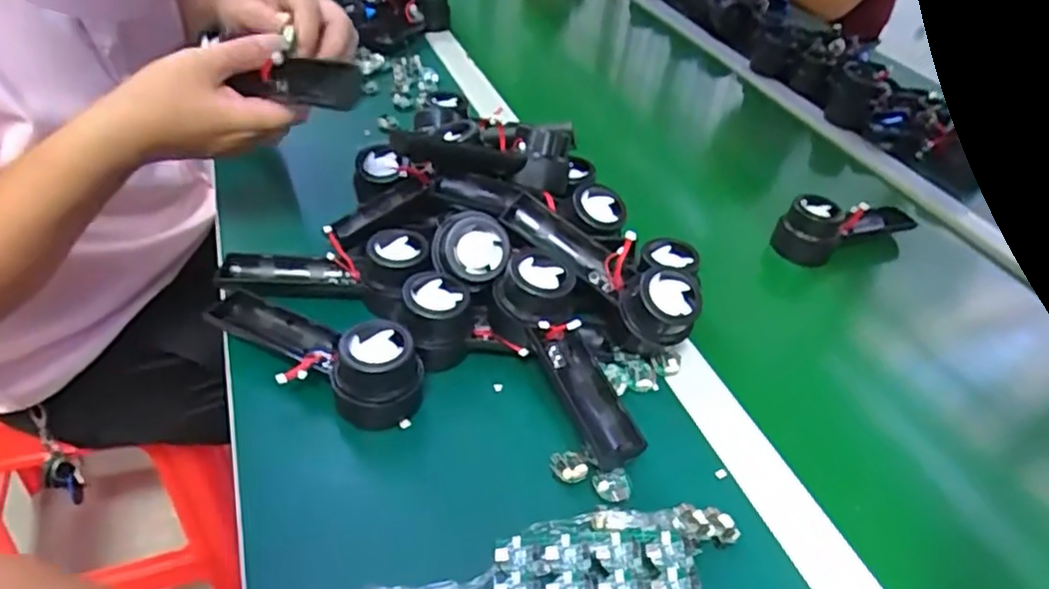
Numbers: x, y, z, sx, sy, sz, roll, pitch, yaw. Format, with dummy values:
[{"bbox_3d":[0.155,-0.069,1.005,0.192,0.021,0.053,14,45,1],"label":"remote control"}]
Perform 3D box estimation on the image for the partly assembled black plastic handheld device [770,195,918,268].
[{"bbox_3d":[0.337,-0.069,0.689,0.174,0.066,0.058,-13,45,-25],"label":"partly assembled black plastic handheld device"}]

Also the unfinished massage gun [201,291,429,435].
[{"bbox_3d":[-0.149,0.040,0.462,0.165,0.056,0.059,20,41,12],"label":"unfinished massage gun"}]

